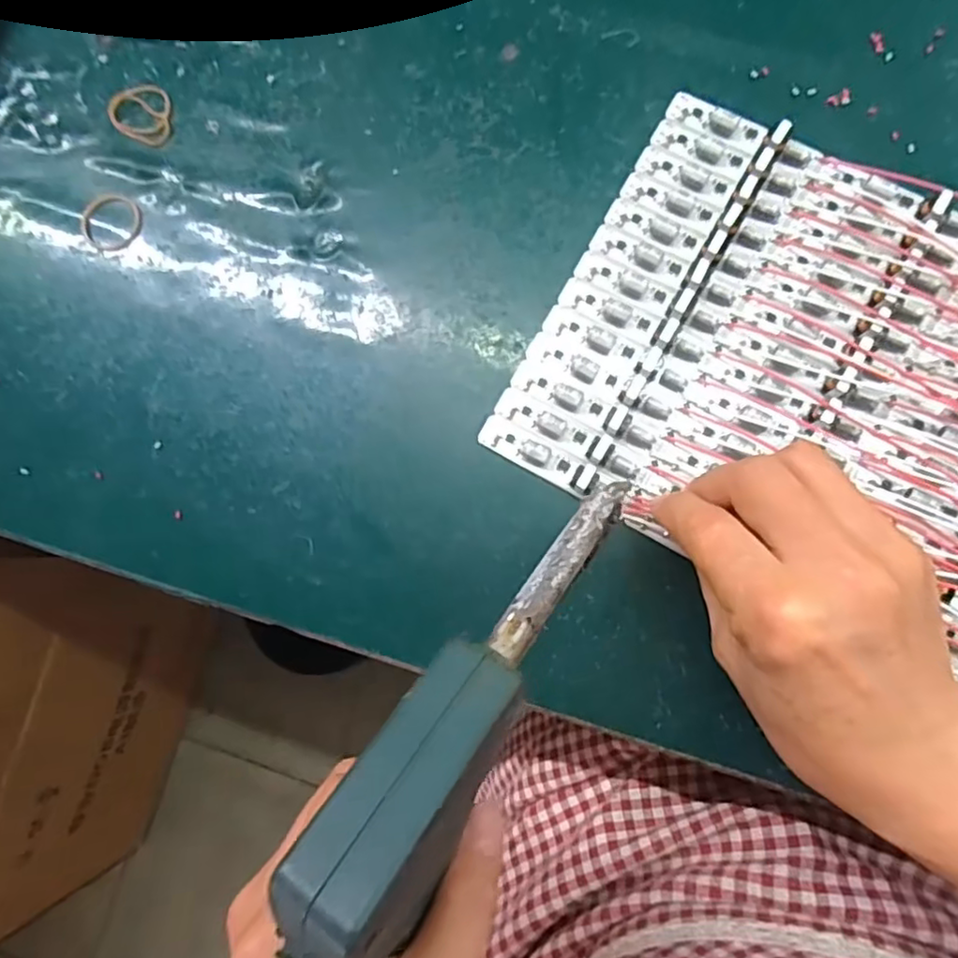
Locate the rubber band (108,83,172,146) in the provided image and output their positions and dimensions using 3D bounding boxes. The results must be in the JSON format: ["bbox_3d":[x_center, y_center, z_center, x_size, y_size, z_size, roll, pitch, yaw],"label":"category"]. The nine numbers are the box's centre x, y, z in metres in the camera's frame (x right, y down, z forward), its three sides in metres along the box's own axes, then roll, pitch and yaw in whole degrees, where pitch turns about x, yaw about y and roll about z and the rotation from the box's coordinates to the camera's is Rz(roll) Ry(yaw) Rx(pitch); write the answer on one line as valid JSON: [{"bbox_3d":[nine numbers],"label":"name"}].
[{"bbox_3d":[-0.176,-0.193,0.335,0.039,0.004,0.030,28,87,9],"label":"rubber band"}]

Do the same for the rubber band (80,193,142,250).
[{"bbox_3d":[-0.189,-0.132,0.327,0.033,0.004,0.030,-1,83,7],"label":"rubber band"}]

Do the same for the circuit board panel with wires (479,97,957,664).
[{"bbox_3d":[0.231,0.000,0.260,0.430,0.015,0.193,31,87,10],"label":"circuit board panel with wires"}]

